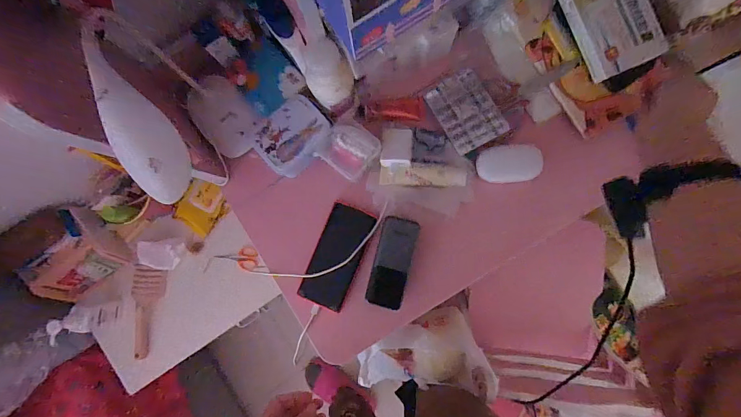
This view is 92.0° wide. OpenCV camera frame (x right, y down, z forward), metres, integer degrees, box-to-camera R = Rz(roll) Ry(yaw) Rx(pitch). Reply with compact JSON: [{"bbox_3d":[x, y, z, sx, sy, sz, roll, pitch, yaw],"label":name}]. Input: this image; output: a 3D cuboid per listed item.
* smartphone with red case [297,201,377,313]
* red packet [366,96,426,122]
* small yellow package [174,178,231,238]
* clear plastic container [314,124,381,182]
[{"bbox_3d":[-0.052,0.074,0.555,0.073,0.012,0.160,22,88,4],"label":"smartphone with red case"},{"bbox_3d":[0.040,-0.158,0.566,0.092,0.013,0.038,0,87,3],"label":"red packet"},{"bbox_3d":[-0.379,-0.002,0.812,0.095,0.027,0.112,33,89,5],"label":"small yellow package"},{"bbox_3d":[-0.030,-0.083,0.523,0.069,0.061,0.068,42,90,5],"label":"clear plastic container"}]

